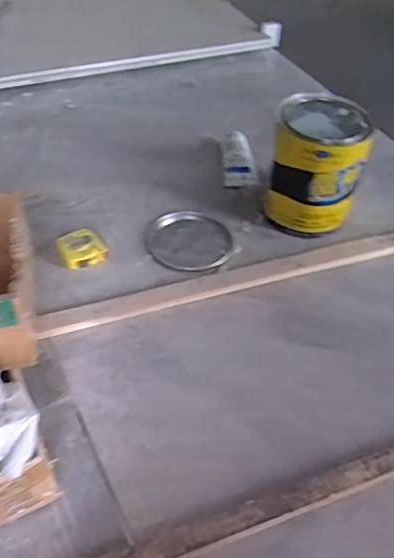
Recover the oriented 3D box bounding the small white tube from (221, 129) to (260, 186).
[{"bbox_3d":[0.074,-0.223,1.015,0.065,0.038,0.154,0,46,-5],"label":"small white tube"}]

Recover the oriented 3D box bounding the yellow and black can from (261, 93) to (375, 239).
[{"bbox_3d":[0.173,-0.165,0.856,0.135,0.172,0.144,7,45,0],"label":"yellow and black can"}]

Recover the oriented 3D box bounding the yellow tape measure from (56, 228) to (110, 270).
[{"bbox_3d":[-0.168,-0.045,0.830,0.064,0.031,0.064,-14,49,-19],"label":"yellow tape measure"}]

